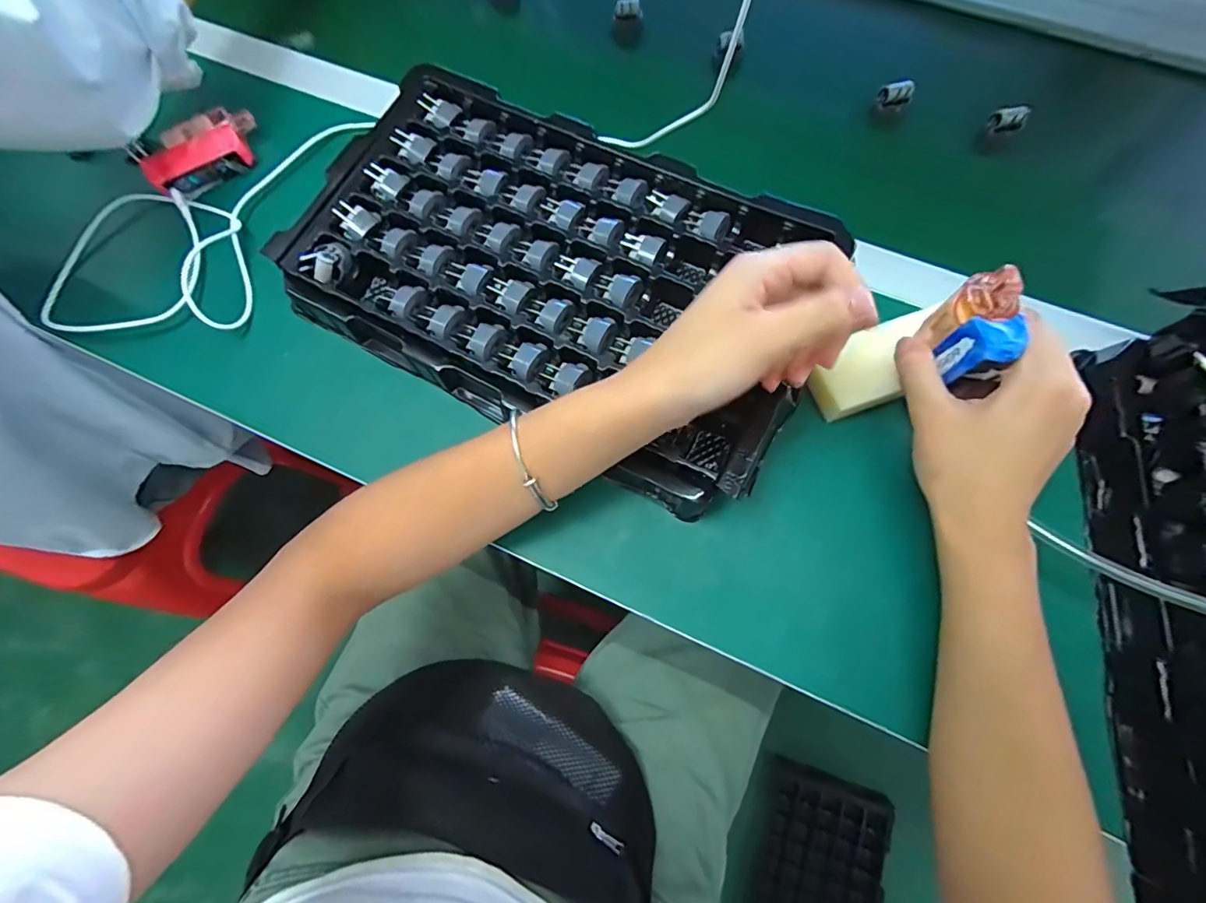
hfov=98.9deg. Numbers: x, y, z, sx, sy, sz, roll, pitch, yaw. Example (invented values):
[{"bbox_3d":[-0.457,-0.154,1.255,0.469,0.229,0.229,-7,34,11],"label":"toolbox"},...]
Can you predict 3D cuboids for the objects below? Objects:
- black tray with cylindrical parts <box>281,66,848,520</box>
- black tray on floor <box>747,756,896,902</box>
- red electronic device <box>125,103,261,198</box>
[{"bbox_3d":[-0.031,-0.123,0.372,0.360,0.072,0.217,27,75,10],"label":"black tray with cylindrical parts"},{"bbox_3d":[0.361,0.757,0.880,0.190,0.056,0.364,18,73,7],"label":"black tray on floor"},{"bbox_3d":[-0.342,-0.257,0.443,0.095,0.031,0.056,-35,74,-10],"label":"red electronic device"}]

